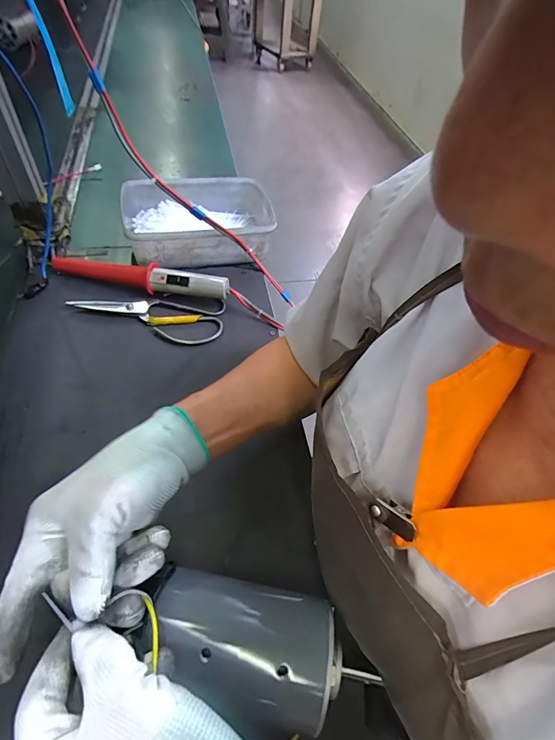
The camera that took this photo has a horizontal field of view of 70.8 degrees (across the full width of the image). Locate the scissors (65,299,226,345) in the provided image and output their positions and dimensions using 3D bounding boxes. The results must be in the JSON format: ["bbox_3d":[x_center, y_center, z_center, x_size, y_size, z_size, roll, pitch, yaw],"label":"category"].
[{"bbox_3d":[-0.173,-0.068,0.513,0.199,0.014,0.071,2,52,-4],"label":"scissors"}]

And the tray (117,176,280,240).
[{"bbox_3d":[-0.118,-0.229,0.609,0.224,0.069,0.157,-12,54,-14],"label":"tray"}]

